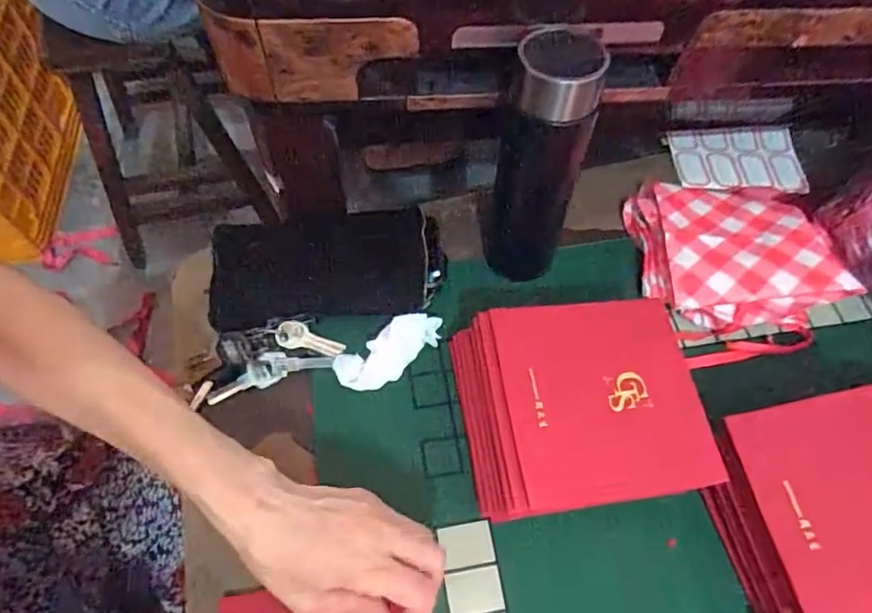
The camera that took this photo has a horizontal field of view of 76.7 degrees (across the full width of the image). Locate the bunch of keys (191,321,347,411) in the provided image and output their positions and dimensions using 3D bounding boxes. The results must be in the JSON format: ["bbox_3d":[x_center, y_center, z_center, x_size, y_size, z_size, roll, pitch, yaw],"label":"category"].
[{"bbox_3d":[-0.143,0.042,0.461,0.122,0.031,0.041,-15,65,-11],"label":"bunch of keys"}]

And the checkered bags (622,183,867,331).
[{"bbox_3d":[0.265,-0.058,0.501,0.148,0.059,0.153,-4,63,-5],"label":"checkered bags"}]

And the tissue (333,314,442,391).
[{"bbox_3d":[-0.038,0.039,0.462,0.094,0.034,0.038,-23,66,-14],"label":"tissue"}]

